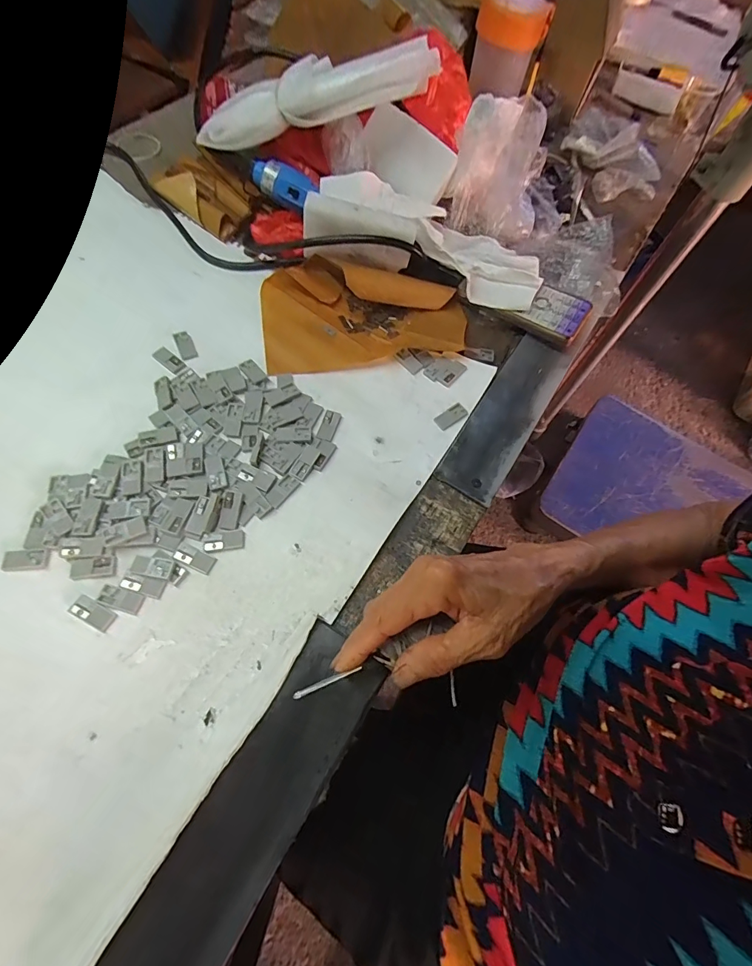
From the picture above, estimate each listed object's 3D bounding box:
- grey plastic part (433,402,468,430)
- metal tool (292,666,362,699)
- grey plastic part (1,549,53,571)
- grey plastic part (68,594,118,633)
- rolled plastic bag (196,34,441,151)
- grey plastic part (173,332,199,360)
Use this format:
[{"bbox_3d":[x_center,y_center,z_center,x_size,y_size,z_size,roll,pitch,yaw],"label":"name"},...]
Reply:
[{"bbox_3d":[0.065,-0.059,0.368,0.028,0.004,0.015,-31,70,-17],"label":"grey plastic part"},{"bbox_3d":[-0.027,0.112,0.239,0.039,0.004,0.004,-18,67,-12],"label":"metal tool"},{"bbox_3d":[-0.242,0.052,0.292,0.031,0.004,0.014,-3,64,-5],"label":"grey plastic part"},{"bbox_3d":[-0.188,0.086,0.281,0.030,0.004,0.014,26,65,9],"label":"grey plastic part"},{"bbox_3d":[-0.060,-0.382,0.414,0.244,0.040,0.039,-9,64,9],"label":"rolled plastic bag"},{"bbox_3d":[-0.170,-0.124,0.380,0.013,0.004,0.030,-24,68,-14],"label":"grey plastic part"}]

